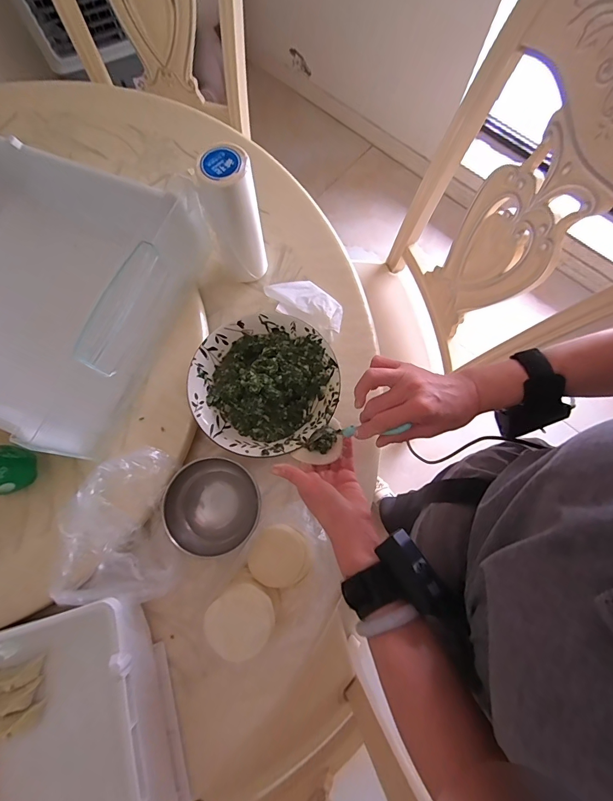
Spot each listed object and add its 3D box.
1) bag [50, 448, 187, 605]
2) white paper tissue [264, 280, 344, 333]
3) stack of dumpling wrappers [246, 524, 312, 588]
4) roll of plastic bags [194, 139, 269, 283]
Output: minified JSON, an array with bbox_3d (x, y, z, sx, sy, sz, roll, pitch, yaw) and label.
[{"bbox_3d":[-0.223,0.153,0.458,0.124,0.064,0.176,3,75,0],"label":"bag"},{"bbox_3d":[0.000,-0.158,0.595,0.129,0.021,0.069,23,77,5],"label":"white paper tissue"},{"bbox_3d":[-0.034,0.208,0.487,0.077,0.019,0.077,28,77,7],"label":"stack of dumpling wrappers"},{"bbox_3d":[-0.101,-0.253,0.527,0.071,0.195,0.060,-11,76,-3],"label":"roll of plastic bags"}]

